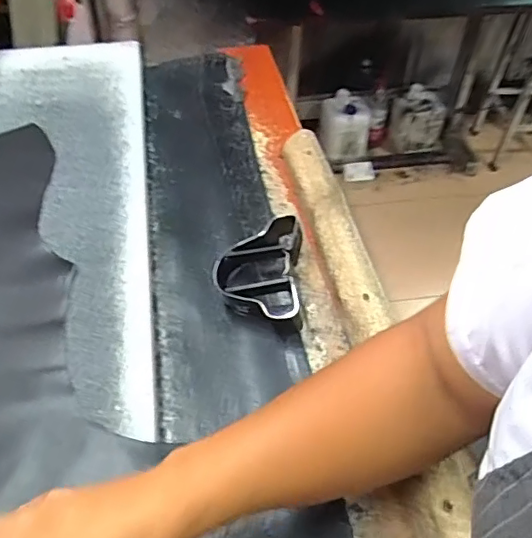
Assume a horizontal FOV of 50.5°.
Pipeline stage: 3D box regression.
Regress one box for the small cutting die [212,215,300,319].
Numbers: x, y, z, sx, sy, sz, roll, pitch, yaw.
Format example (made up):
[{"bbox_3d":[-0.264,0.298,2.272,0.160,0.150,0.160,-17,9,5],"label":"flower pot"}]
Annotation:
[{"bbox_3d":[-0.010,0.001,0.598,0.086,0.051,0.130,2,46,1],"label":"small cutting die"}]

